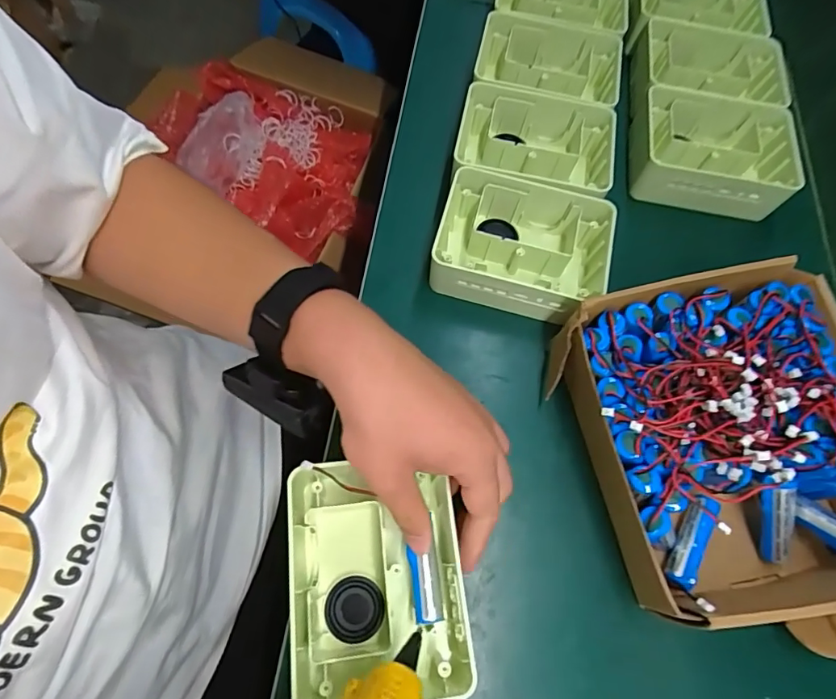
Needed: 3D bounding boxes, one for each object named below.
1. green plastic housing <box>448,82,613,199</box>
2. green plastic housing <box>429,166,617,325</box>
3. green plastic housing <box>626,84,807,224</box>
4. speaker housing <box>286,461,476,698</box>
[{"bbox_3d":[0.106,-0.185,0.462,0.142,0.052,0.113,16,67,0],"label":"green plastic housing"},{"bbox_3d":[0.090,-0.089,0.421,0.144,0.051,0.108,15,67,3],"label":"green plastic housing"},{"bbox_3d":[0.282,-0.194,0.476,0.149,0.046,0.116,16,67,0],"label":"green plastic housing"},{"bbox_3d":[-0.028,0.150,0.316,0.111,0.052,0.148,-5,67,-2],"label":"speaker housing"}]

